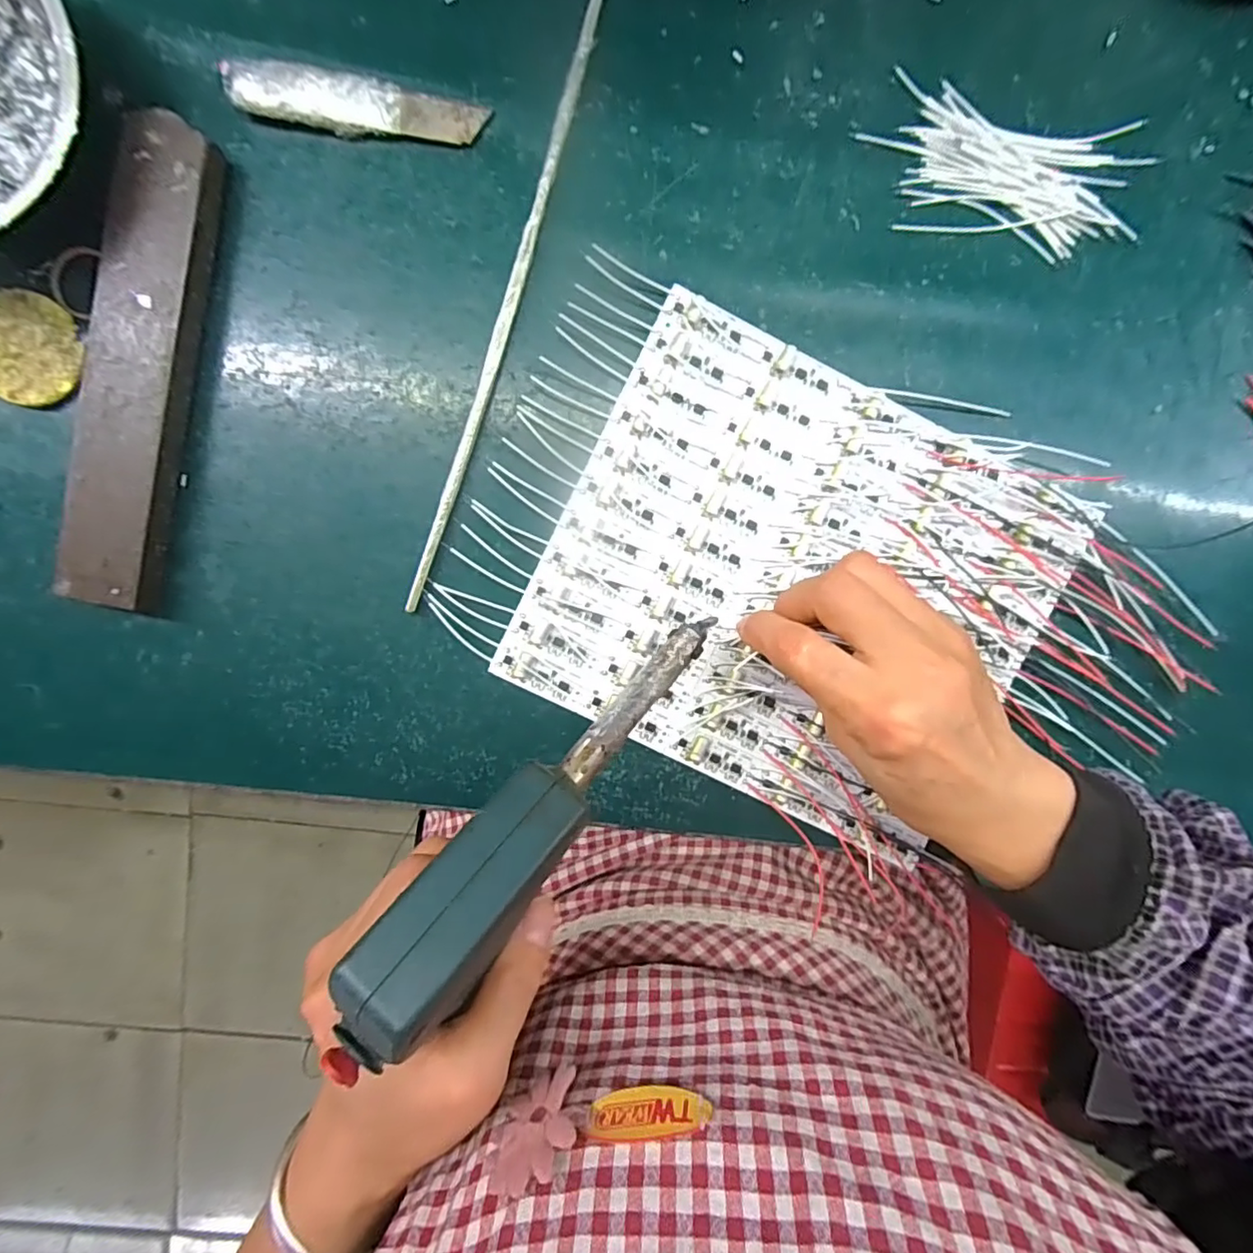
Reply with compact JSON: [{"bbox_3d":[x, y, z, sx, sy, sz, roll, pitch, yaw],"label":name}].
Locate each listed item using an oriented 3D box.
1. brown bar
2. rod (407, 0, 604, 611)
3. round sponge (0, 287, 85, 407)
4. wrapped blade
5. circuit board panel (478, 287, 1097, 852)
[{"bbox_3d":[-0.205,-0.106,0.245,0.036,0.018,0.195,14,94,-4],"label":"brown bar"},{"bbox_3d":[-0.054,-0.138,0.257,0.007,0.008,0.272,18,94,-4],"label":"rod"},{"bbox_3d":[-0.256,-0.117,0.245,0.045,0.007,0.044,0,95,-3],"label":"round sponge"},{"bbox_3d":[-0.113,-0.220,0.244,0.103,0.010,0.023,6,95,-3],"label":"wrapped blade"},{"bbox_3d":[0.082,-0.018,0.272,0.227,0.012,0.193,24,94,-5],"label":"circuit board panel"}]

